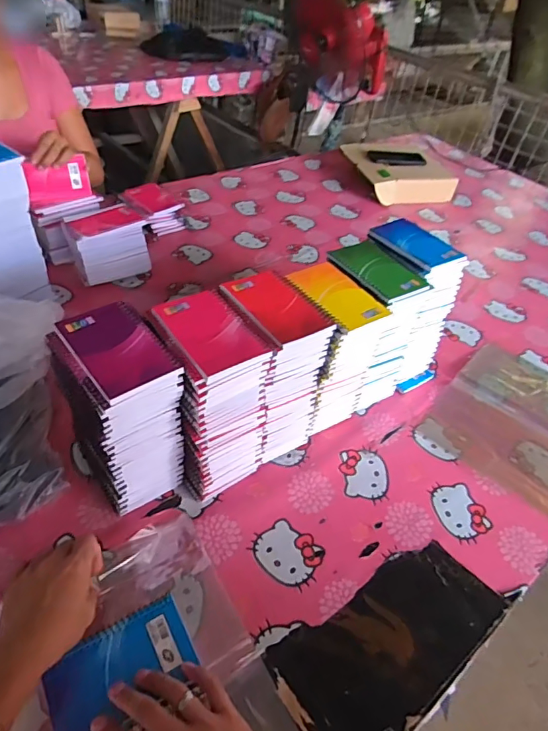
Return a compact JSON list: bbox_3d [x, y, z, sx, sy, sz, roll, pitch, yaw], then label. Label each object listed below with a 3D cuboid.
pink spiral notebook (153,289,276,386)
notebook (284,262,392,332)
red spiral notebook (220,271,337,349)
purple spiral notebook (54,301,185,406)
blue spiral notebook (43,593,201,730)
[{"bbox_3d":[-0.069,-0.041,0.533,0.089,0.014,0.124,-24,52,-29],"label":"pink spiral notebook"},{"bbox_3d":[0.078,-0.093,0.625,0.085,0.014,0.129,-23,51,-28],"label":"notebook"},{"bbox_3d":[0.003,-0.074,0.583,0.089,0.016,0.118,-25,52,-30],"label":"red spiral notebook"},{"bbox_3d":[-0.166,-0.020,0.500,0.079,0.014,0.131,-26,53,-31],"label":"purple spiral notebook"},{"bbox_3d":[-0.142,0.294,0.455,0.131,0.012,0.096,-20,50,-26],"label":"blue spiral notebook"}]

